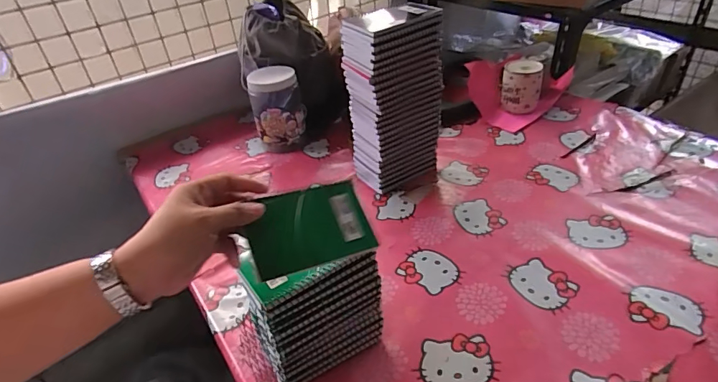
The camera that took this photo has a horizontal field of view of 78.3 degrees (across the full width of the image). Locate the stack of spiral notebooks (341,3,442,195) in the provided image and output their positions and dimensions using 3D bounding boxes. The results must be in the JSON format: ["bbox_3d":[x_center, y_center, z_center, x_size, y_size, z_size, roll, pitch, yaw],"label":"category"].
[{"bbox_3d":[0.060,-0.147,0.753,0.142,0.286,0.111,-29,42,-26],"label":"stack of spiral notebooks"}]

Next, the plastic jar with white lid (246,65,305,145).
[{"bbox_3d":[-0.169,-0.168,0.922,0.102,0.155,0.084,-12,36,-7],"label":"plastic jar with white lid"}]

